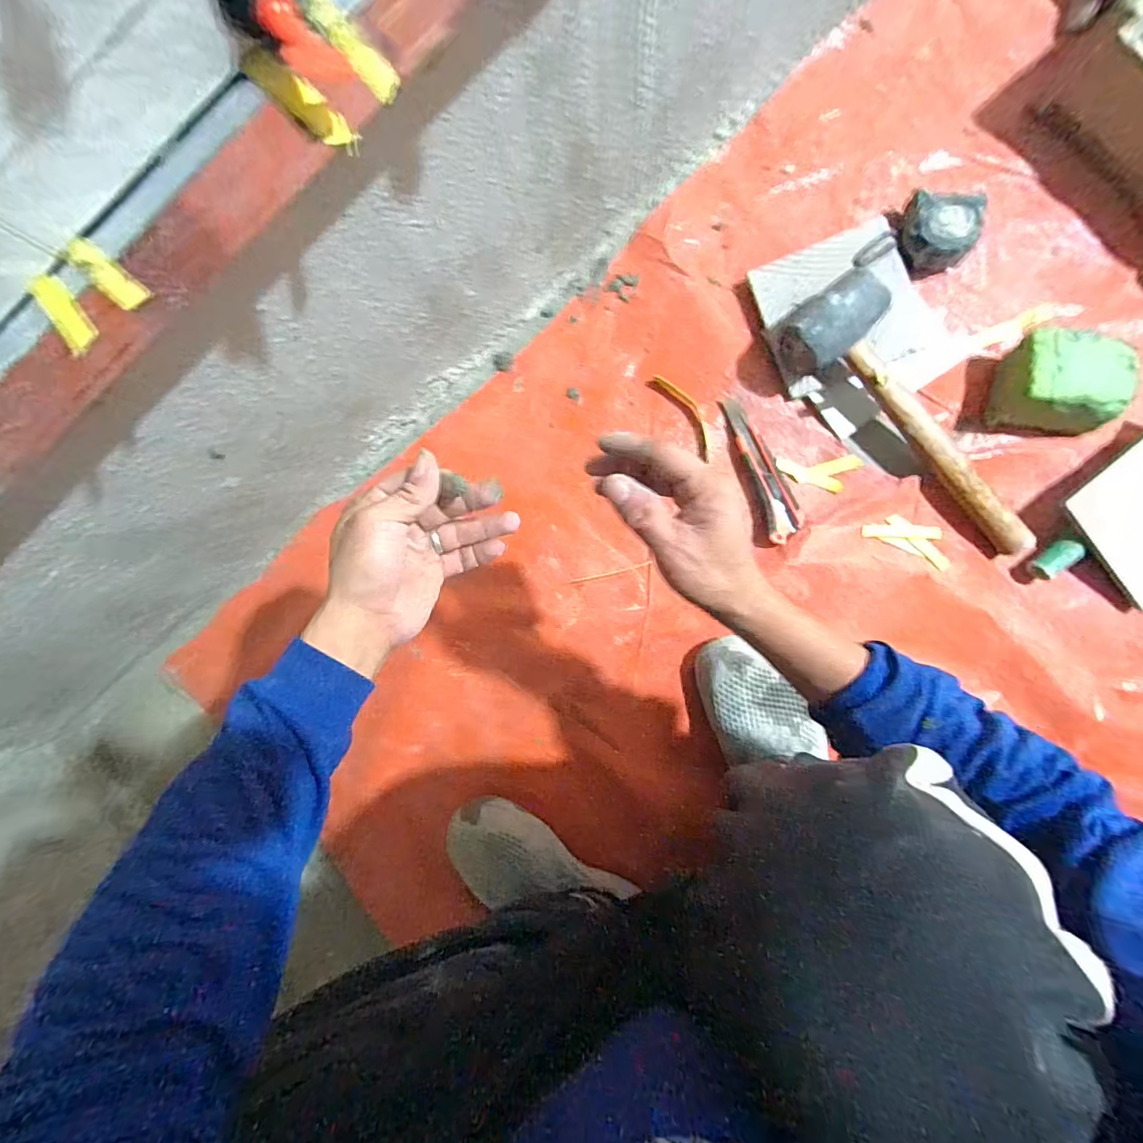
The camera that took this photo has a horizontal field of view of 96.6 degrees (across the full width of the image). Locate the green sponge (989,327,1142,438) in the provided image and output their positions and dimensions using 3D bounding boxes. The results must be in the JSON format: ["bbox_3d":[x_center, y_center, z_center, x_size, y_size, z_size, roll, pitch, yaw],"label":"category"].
[{"bbox_3d":[0.482,-0.186,0.502,0.099,0.061,0.087,7,90,7],"label":"green sponge"}]

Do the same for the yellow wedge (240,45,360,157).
[{"bbox_3d":[-0.123,-0.215,0.233,0.057,0.010,0.015,36,94,-12],"label":"yellow wedge"}]

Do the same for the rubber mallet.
[{"bbox_3d":[0.350,-0.152,0.506,0.097,0.073,0.336,-41,85,5],"label":"rubber mallet"}]

